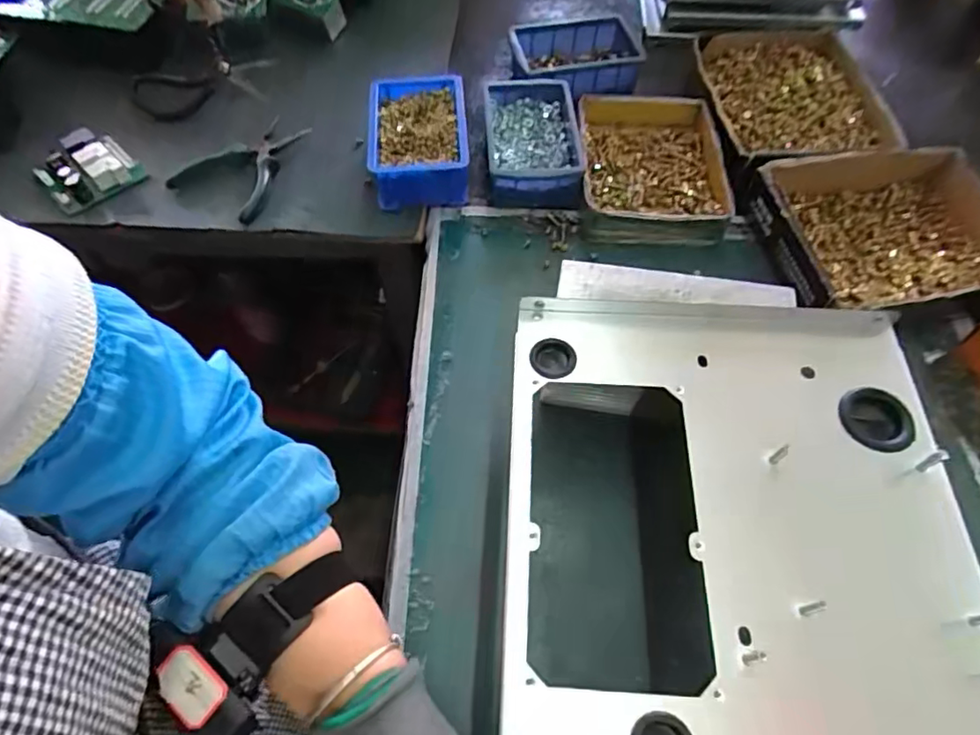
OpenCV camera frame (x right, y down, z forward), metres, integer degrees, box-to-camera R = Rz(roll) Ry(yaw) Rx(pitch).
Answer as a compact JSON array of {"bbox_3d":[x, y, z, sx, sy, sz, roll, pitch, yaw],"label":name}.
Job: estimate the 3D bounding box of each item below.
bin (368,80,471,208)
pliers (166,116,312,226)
[{"bbox_3d":[-0.074,-0.238,0.613,0.101,0.062,0.157,-4,60,-1],"label":"bin"},{"bbox_3d":[-0.264,-0.225,0.620,0.131,0.019,0.138,29,64,17],"label":"pliers"}]

